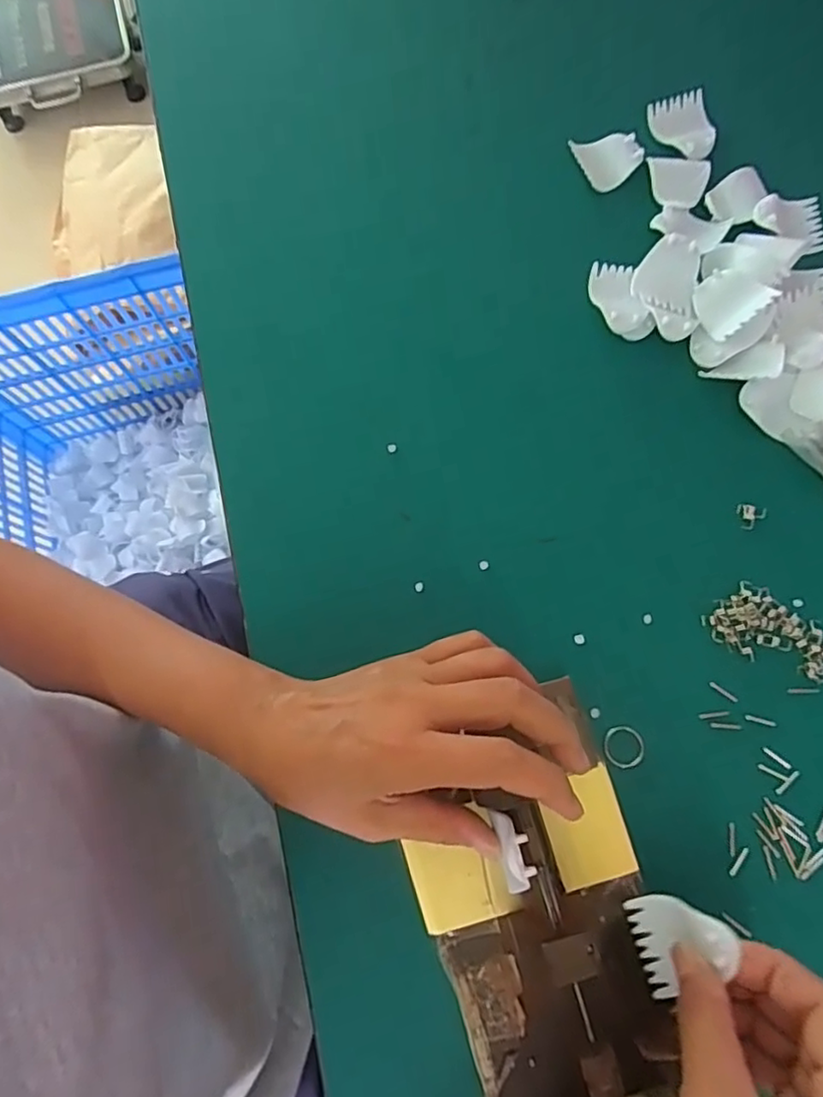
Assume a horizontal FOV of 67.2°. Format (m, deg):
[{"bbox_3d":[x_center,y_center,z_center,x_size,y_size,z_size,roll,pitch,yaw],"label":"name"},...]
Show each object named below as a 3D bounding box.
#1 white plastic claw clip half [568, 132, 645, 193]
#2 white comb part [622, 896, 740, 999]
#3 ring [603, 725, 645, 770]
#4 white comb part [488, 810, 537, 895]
[{"bbox_3d":[0.136,-0.266,0.425,0.045,0.009,0.038,-21,75,-4],"label":"white plastic claw clip half"},{"bbox_3d":[0.119,0.175,0.276,0.009,0.048,0.037,7,51,-27],"label":"white comb part"},{"bbox_3d":[0.112,0.105,0.326,0.021,0.004,0.022,0,75,2],"label":"ring"},{"bbox_3d":[0.044,0.131,0.268,0.014,0.007,0.037,-17,87,-3],"label":"white comb part"}]

